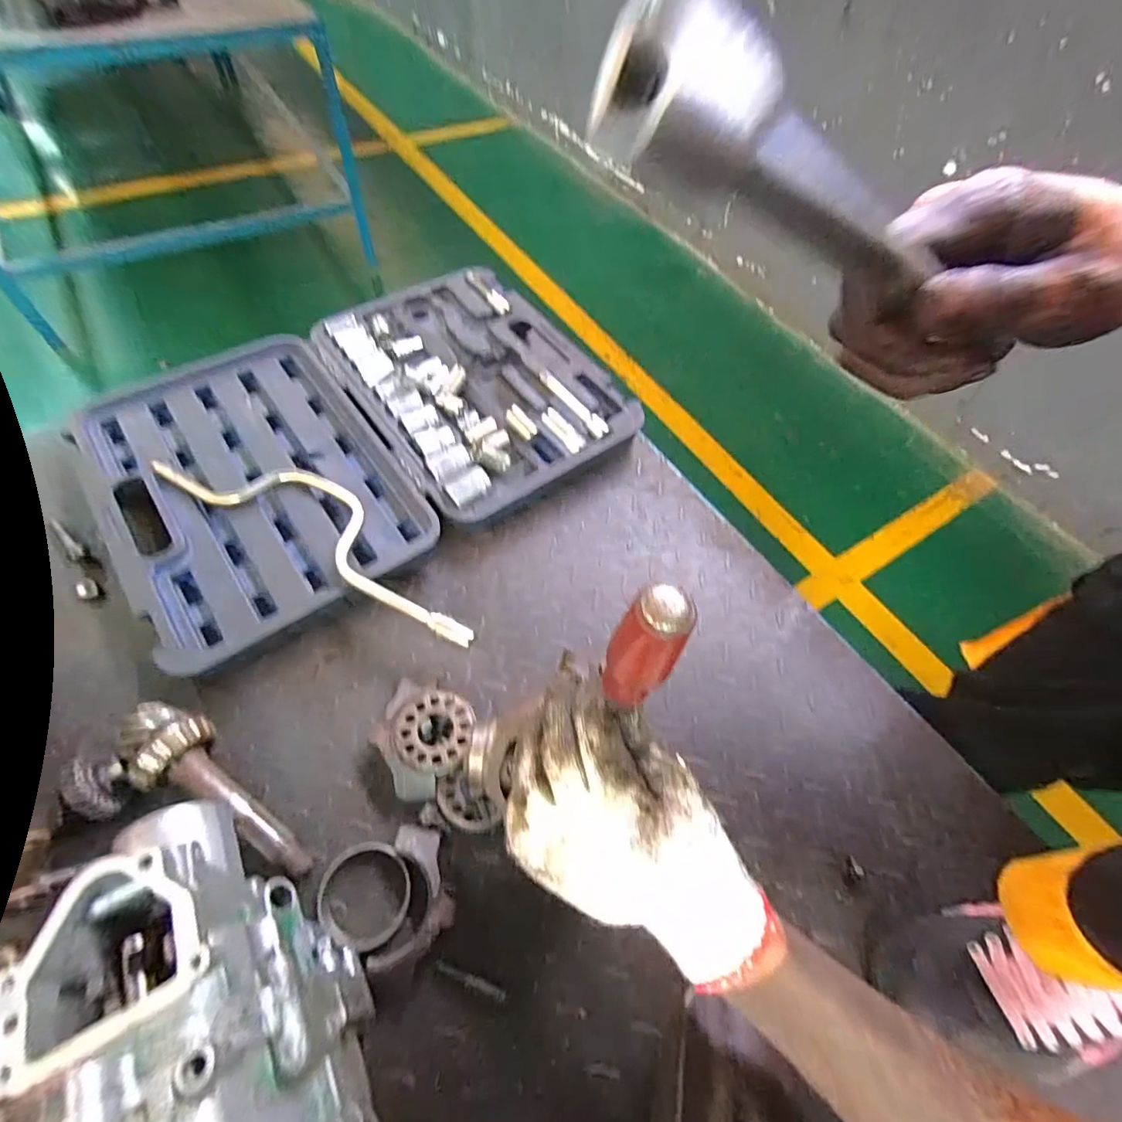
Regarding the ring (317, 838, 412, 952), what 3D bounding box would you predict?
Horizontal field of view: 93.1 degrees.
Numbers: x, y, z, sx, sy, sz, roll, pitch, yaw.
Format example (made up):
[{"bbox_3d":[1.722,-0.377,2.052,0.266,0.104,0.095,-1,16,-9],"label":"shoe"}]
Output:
[{"bbox_3d":[-0.150,0.252,0.403,0.068,0.018,0.069,2,57,-4],"label":"ring"}]

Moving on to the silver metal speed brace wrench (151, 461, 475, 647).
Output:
[{"bbox_3d":[-0.236,-0.038,0.543,0.402,0.039,0.092,27,59,12],"label":"silver metal speed brace wrench"}]

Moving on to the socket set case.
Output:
[{"bbox_3d":[-0.222,-0.150,0.629,0.572,0.057,0.425,-31,65,-22],"label":"socket set case"}]

